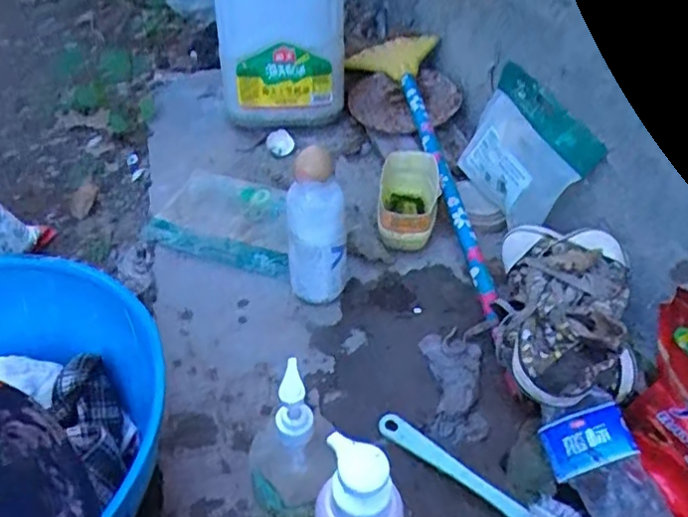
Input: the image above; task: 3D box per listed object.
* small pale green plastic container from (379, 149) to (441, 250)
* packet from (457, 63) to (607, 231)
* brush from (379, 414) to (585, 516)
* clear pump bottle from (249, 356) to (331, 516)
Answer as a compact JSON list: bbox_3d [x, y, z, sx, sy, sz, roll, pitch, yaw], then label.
[{"bbox_3d":[0.085,-0.078,0.846,0.078,0.056,0.157,5,42,3],"label":"small pale green plastic container"},{"bbox_3d":[0.224,-0.140,0.814,0.030,0.154,0.220,11,37,-26],"label":"packet"},{"bbox_3d":[0.128,0.205,0.576,0.055,0.041,0.212,-31,52,-31],"label":"brush"},{"bbox_3d":[-0.045,0.162,0.511,0.060,0.171,0.062,-22,48,-25],"label":"clear pump bottle"}]

